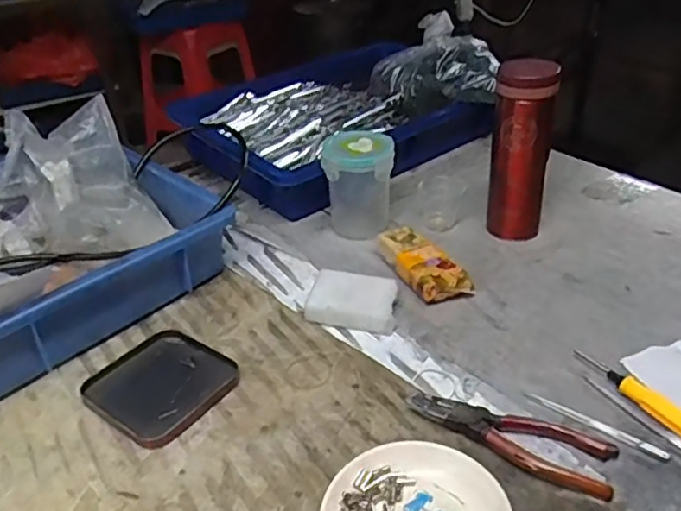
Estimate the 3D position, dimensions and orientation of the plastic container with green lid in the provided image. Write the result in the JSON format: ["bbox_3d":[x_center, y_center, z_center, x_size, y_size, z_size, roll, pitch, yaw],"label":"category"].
[{"bbox_3d":[0.021,-0.078,0.717,0.074,0.117,0.067,1,34,5],"label":"plastic container with green lid"}]

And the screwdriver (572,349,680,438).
[{"bbox_3d":[0.236,0.108,0.500,0.018,0.015,0.118,-18,37,-22],"label":"screwdriver"}]

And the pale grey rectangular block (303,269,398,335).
[{"bbox_3d":[0.013,0.042,0.611,0.082,0.029,0.063,5,34,11],"label":"pale grey rectangular block"}]

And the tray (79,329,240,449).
[{"bbox_3d":[-0.155,0.109,0.540,0.109,0.010,0.104,20,40,30],"label":"tray"}]

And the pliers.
[{"bbox_3d":[0.125,0.134,0.472,0.150,0.015,0.053,13,37,22],"label":"pliers"}]

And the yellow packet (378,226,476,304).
[{"bbox_3d":[0.086,0.007,0.652,0.049,0.035,0.106,-16,36,-20],"label":"yellow packet"}]

